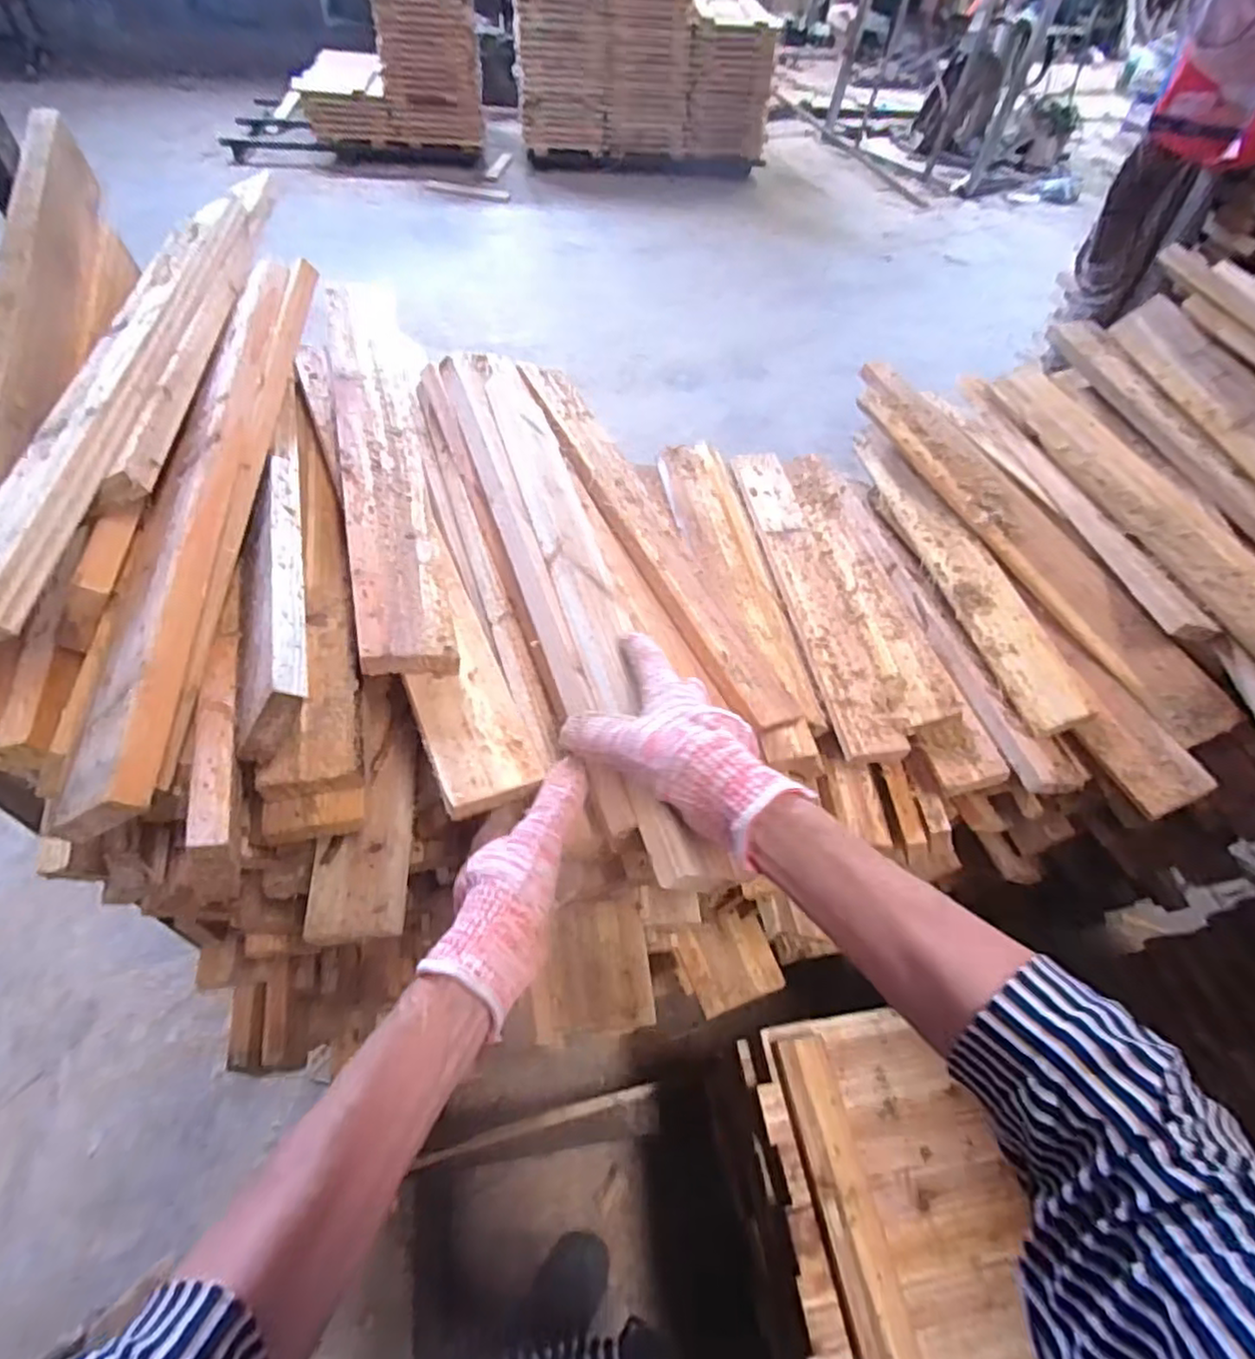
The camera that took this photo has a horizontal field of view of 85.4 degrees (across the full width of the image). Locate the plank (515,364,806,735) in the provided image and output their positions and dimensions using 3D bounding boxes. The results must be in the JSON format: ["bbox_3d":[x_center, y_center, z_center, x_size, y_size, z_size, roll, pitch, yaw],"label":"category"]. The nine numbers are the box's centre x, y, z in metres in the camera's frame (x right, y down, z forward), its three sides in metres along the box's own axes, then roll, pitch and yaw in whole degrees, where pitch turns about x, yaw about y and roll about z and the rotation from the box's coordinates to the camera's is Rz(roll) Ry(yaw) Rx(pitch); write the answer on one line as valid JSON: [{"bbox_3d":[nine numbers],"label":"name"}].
[{"bbox_3d":[0.014,-0.156,0.678,0.072,0.012,0.490,-10,58,-38],"label":"plank"}]

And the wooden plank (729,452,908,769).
[{"bbox_3d":[0.217,-0.120,0.834,0.070,0.024,0.490,-4,51,-10],"label":"wooden plank"}]

